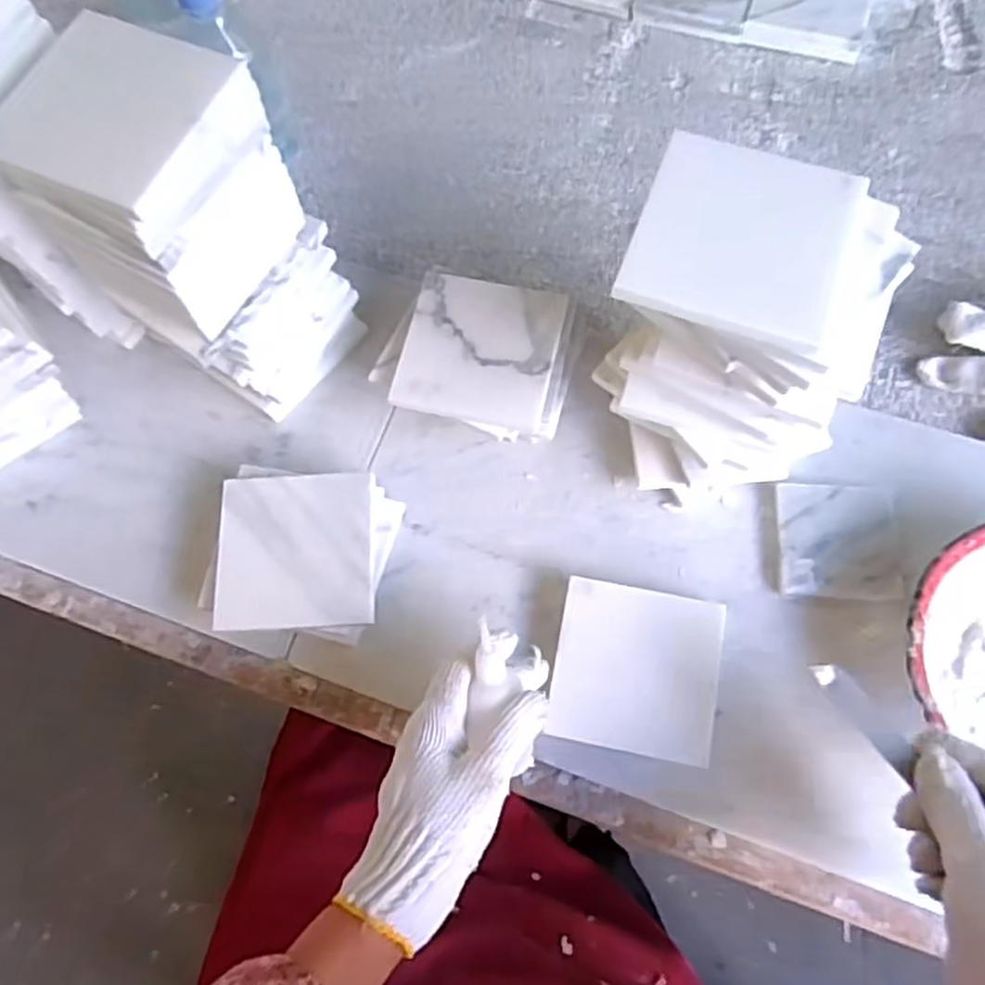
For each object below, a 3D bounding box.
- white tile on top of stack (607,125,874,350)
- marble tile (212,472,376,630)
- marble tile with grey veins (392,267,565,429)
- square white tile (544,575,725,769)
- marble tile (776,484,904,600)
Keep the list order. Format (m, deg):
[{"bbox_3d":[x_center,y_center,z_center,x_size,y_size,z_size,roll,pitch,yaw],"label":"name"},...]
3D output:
[{"bbox_3d":[0.122,-0.125,0.360,0.097,0.008,0.098,18,73,11],"label":"white tile on top of stack"},{"bbox_3d":[-0.126,0.036,0.476,0.100,0.009,0.100,-3,70,4],"label":"marble tile"},{"bbox_3d":[-0.008,-0.096,0.498,0.100,0.013,0.099,11,72,9],"label":"marble tile with grey veins"},{"bbox_3d":[0.090,0.111,0.464,0.099,0.005,0.099,10,78,8],"label":"square white tile"},{"bbox_3d":[0.233,0.032,0.495,0.078,0.007,0.077,2,71,3],"label":"marble tile"}]

